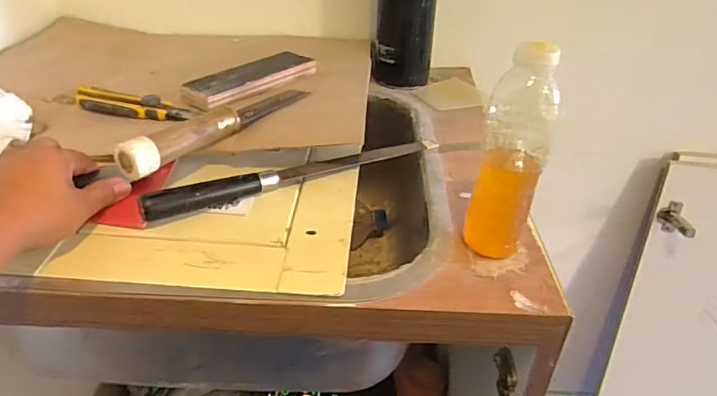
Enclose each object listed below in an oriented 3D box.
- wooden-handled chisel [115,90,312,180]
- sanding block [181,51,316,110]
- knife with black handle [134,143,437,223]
[{"bbox_3d":[-0.139,-0.082,0.536,0.029,0.039,0.241,20,38,26],"label":"wooden-handled chisel"},{"bbox_3d":[-0.133,-0.154,0.648,0.058,0.021,0.169,27,41,33],"label":"sanding block"},{"bbox_3d":[-0.055,-0.029,0.523,0.314,0.026,0.026,-18,38,-27],"label":"knife with black handle"}]

